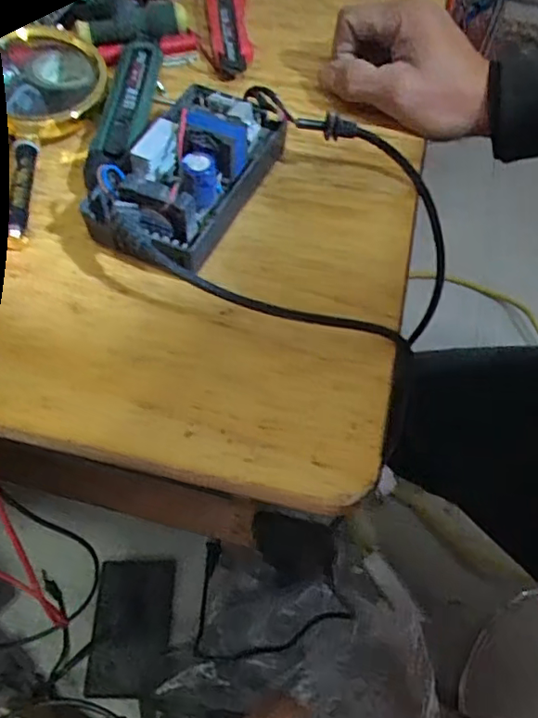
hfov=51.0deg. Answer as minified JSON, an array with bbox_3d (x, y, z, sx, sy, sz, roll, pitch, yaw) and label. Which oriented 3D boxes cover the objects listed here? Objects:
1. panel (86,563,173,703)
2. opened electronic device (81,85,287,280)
[{"bbox_3d":[-0.173,0.338,0.715,0.092,0.011,0.153,10,65,-17],"label":"panel"},{"bbox_3d":[-0.045,-0.108,0.325,0.071,0.045,0.145,23,60,11],"label":"opened electronic device"}]

